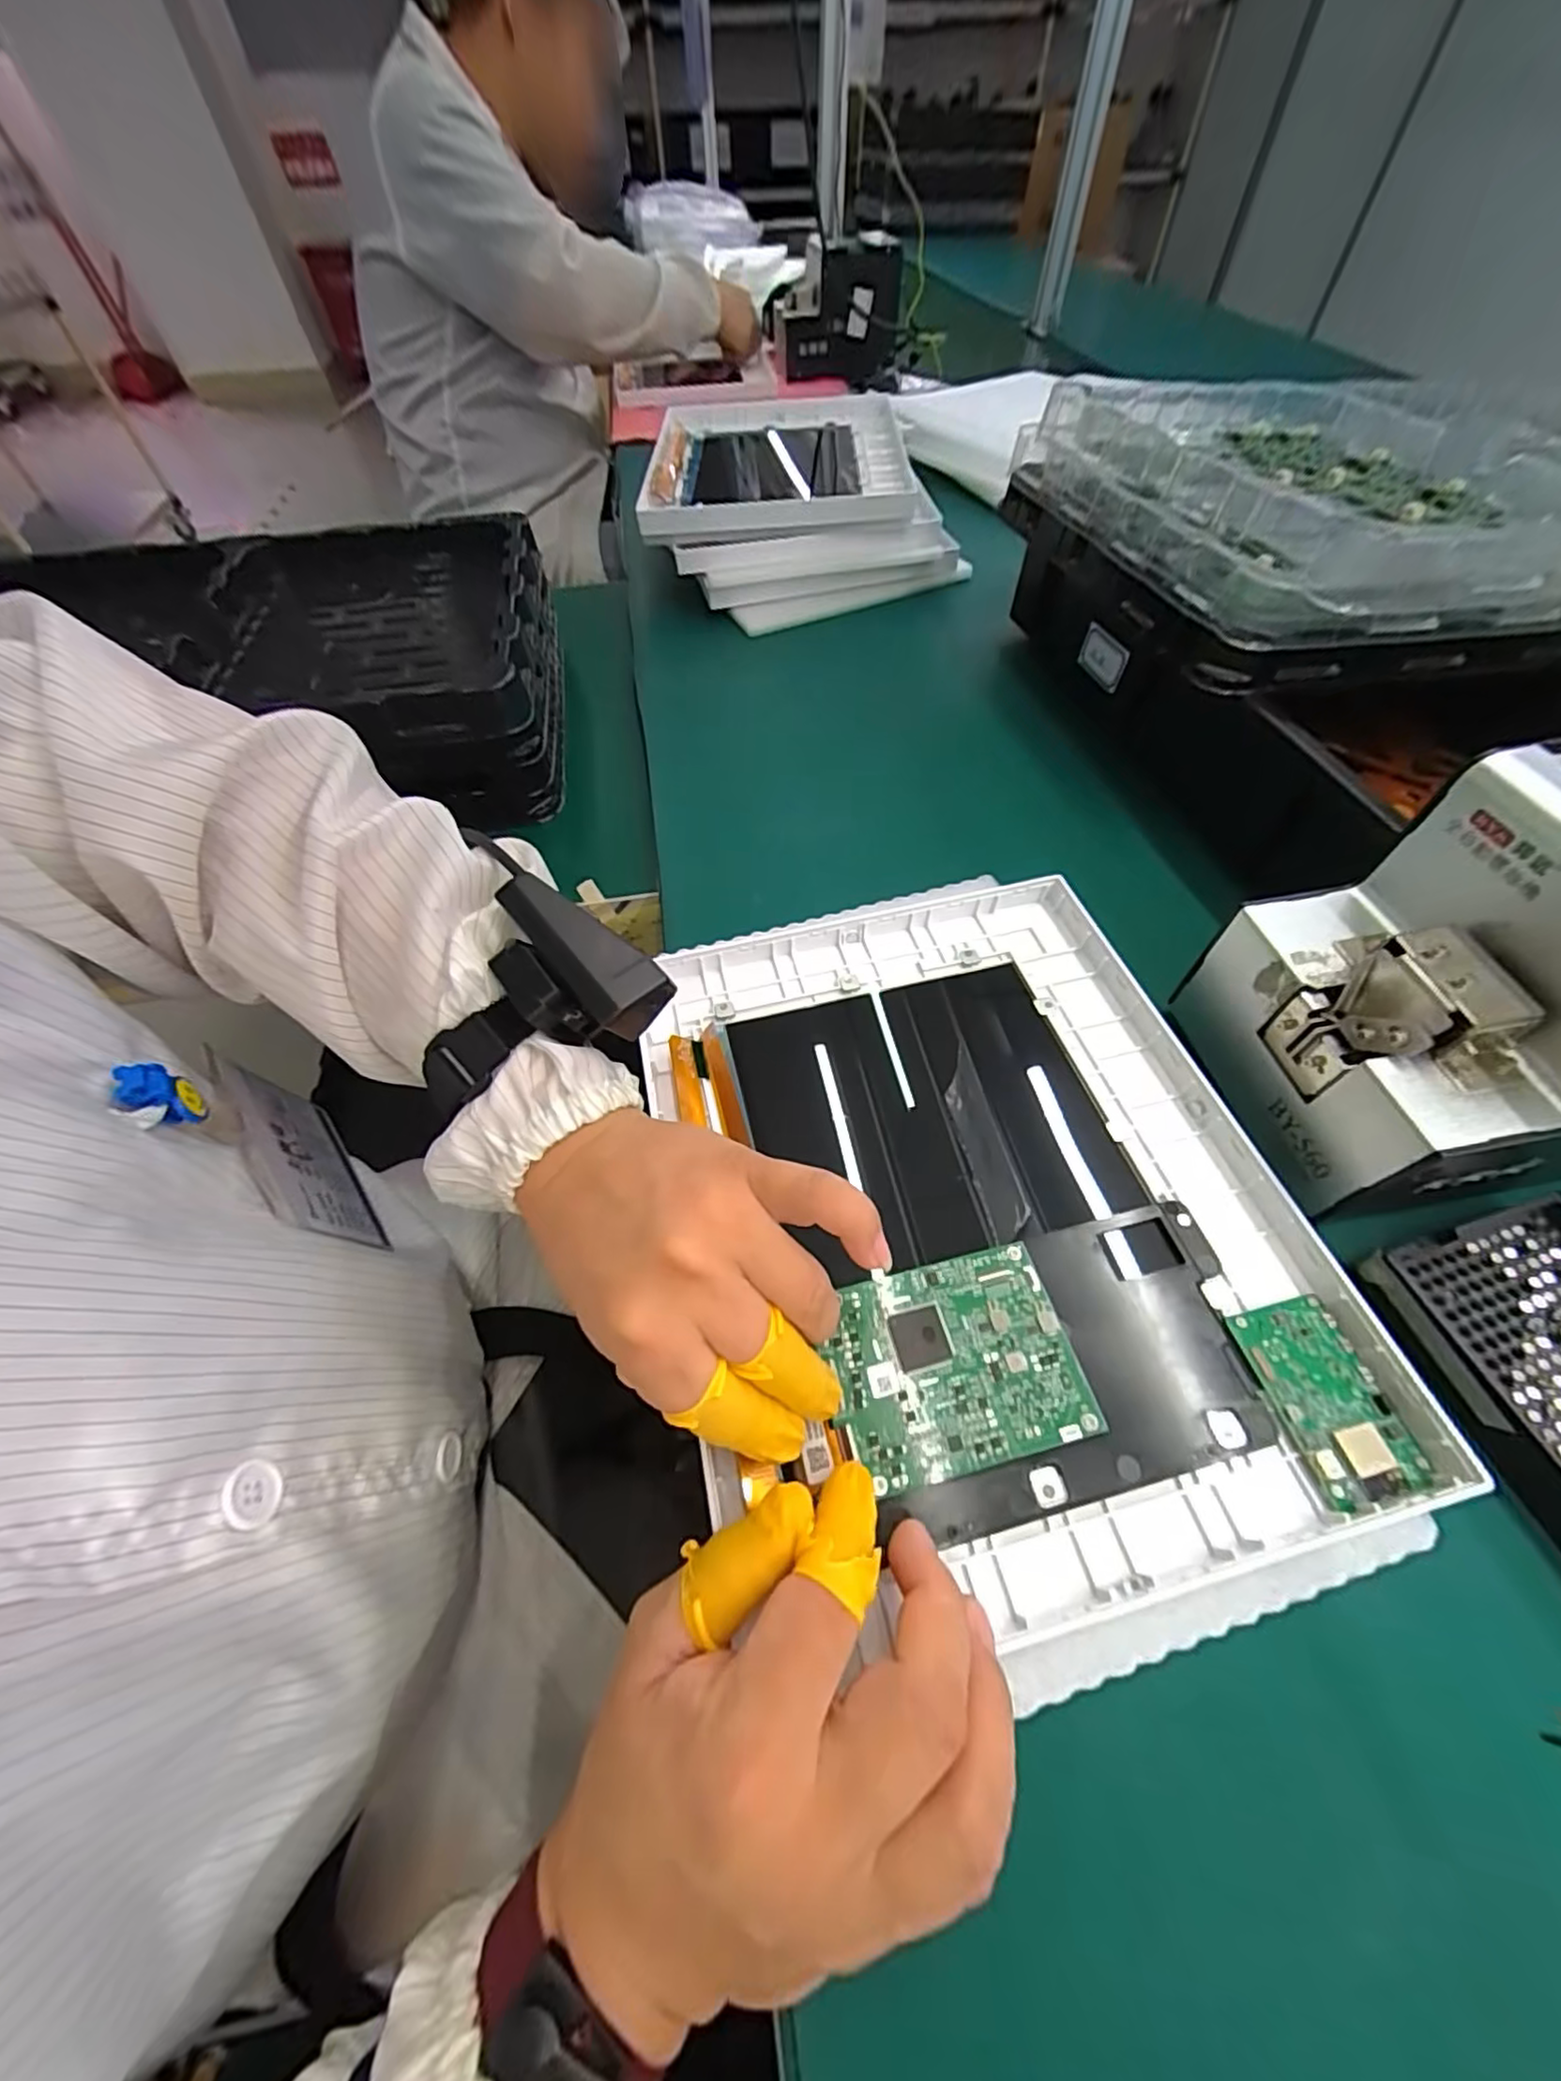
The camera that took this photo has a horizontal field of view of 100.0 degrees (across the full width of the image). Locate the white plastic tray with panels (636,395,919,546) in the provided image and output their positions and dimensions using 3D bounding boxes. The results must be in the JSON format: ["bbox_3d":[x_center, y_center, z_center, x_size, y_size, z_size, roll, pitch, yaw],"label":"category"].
[{"bbox_3d":[-0.004,-0.667,0.753,0.289,0.045,0.422,2,56,3],"label":"white plastic tray with panels"}]

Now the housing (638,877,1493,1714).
[{"bbox_3d":[0.081,0.063,0.292,0.243,0.030,0.323,-12,59,-8],"label":"housing"}]

